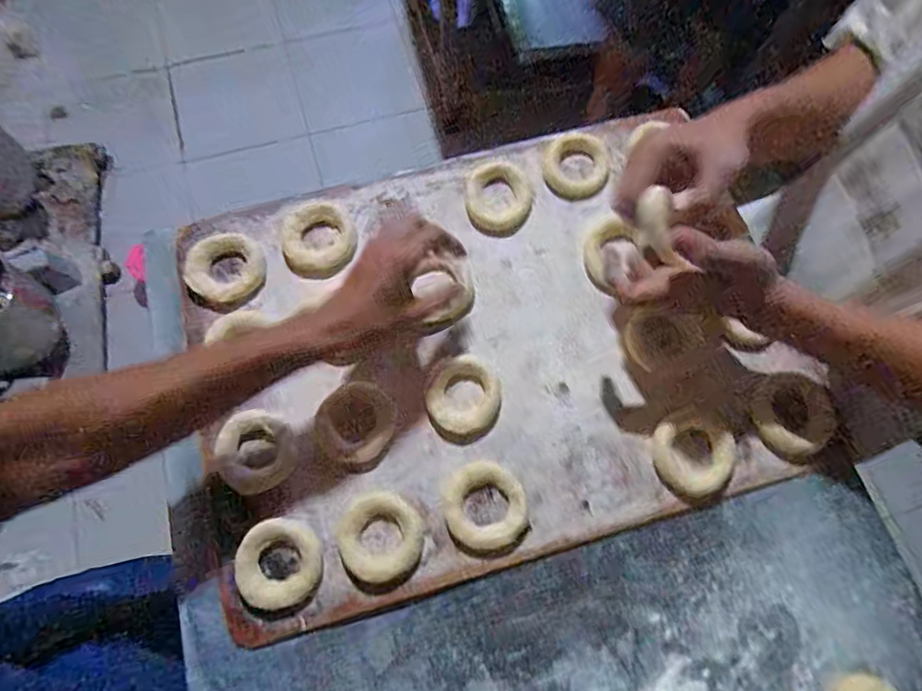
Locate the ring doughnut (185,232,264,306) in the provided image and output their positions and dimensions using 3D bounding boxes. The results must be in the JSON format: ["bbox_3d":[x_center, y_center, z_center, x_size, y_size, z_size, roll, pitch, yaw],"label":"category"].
[{"bbox_3d":[-0.241,-0.079,0.544,0.069,0.021,0.075,0,72,-1],"label":"ring doughnut"}]

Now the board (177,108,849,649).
[{"bbox_3d":[0.025,-0.009,0.528,0.557,0.020,0.409,-15,73,-6],"label":"board"}]

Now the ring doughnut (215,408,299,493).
[{"bbox_3d":[-0.188,0.096,0.484,0.068,0.019,0.071,-18,73,-7],"label":"ring doughnut"}]

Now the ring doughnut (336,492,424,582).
[{"bbox_3d":[-0.071,0.168,0.466,0.071,0.015,0.070,-18,73,-7],"label":"ring doughnut"}]

